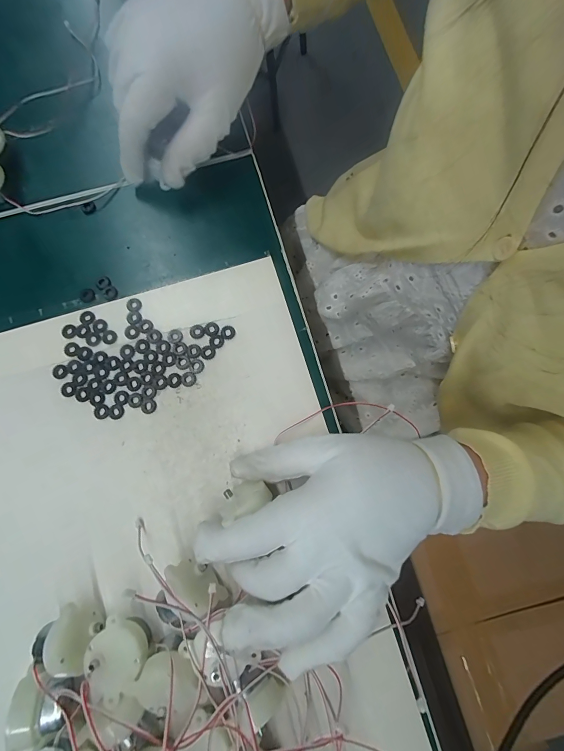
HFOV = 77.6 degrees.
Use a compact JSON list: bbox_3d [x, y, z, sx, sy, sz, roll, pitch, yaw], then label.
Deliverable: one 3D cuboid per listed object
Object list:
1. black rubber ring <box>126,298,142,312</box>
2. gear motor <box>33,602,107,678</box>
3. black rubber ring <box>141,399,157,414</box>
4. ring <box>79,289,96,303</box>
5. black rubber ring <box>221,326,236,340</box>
[{"bbox_3d":[-0.110,-0.053,0.260,0.011,0.004,0.010,44,82,7],"label":"black rubber ring"},{"bbox_3d":[-0.126,0.156,0.207,0.031,0.032,0.020,36,112,-1],"label":"gear motor"},{"bbox_3d":[-0.094,0.022,0.246,0.011,0.004,0.010,0,79,0],"label":"black rubber ring"},{"bbox_3d":[-0.147,-0.061,0.263,0.011,0.004,0.010,0,79,0],"label":"ring"},{"bbox_3d":[-0.039,-0.032,0.256,0.010,0.004,0.011,0,79,0],"label":"black rubber ring"}]

